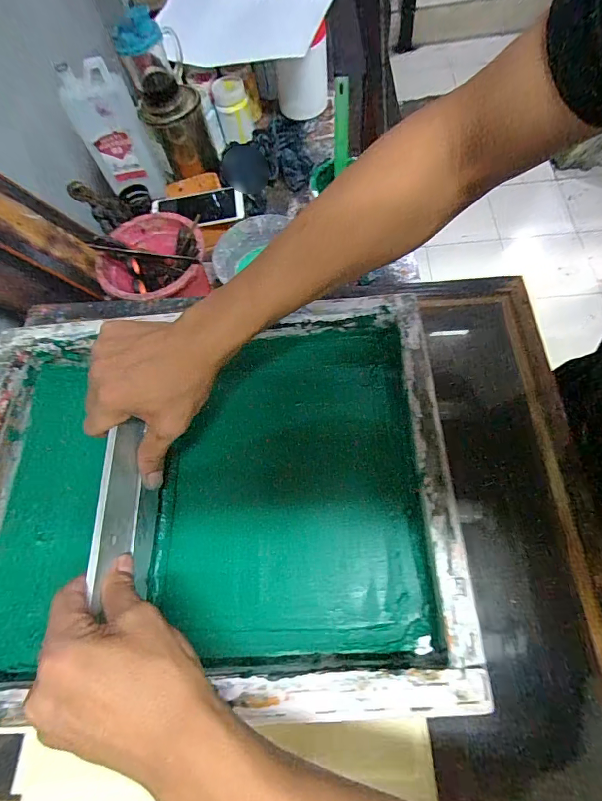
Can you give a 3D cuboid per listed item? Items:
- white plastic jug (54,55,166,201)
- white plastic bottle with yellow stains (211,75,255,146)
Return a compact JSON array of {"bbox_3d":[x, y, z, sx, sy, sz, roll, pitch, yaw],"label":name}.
[{"bbox_3d":[-0.317,-0.453,0.673,0.107,0.193,0.062,-28,67,-6],"label":"white plastic jug"},{"bbox_3d":[-0.131,-0.567,0.764,0.068,0.096,0.049,-13,67,-3],"label":"white plastic bottle with yellow stains"}]

